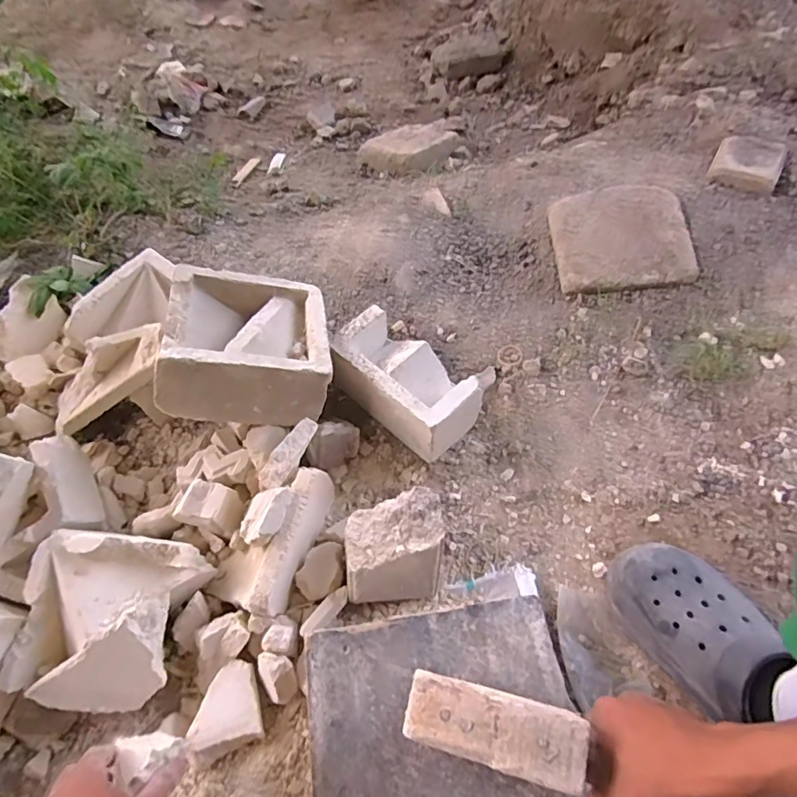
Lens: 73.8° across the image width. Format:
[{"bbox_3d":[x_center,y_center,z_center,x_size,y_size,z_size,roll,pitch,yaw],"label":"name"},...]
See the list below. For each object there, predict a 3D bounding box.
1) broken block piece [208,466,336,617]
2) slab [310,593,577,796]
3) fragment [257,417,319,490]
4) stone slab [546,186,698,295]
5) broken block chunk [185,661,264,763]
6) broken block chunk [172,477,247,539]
[{"bbox_3d":[-0.149,0.154,0.621,0.103,0.049,0.175,19,62,14],"label":"broken block piece"},{"bbox_3d":[0.043,0.329,0.492,0.236,0.025,0.244,-9,59,-3],"label":"slab"},{"bbox_3d":[-0.132,0.066,0.647,0.030,0.025,0.103,23,63,16],"label":"fragment"},{"bbox_3d":[0.351,-0.257,0.841,0.200,0.035,0.188,-5,59,0],"label":"stone slab"},{"bbox_3d":[-0.177,0.313,0.540,0.066,0.028,0.076,-20,60,-9],"label":"broken block chunk"},{"bbox_3d":[-0.231,0.132,0.652,0.072,0.035,0.055,11,60,10],"label":"broken block chunk"}]

